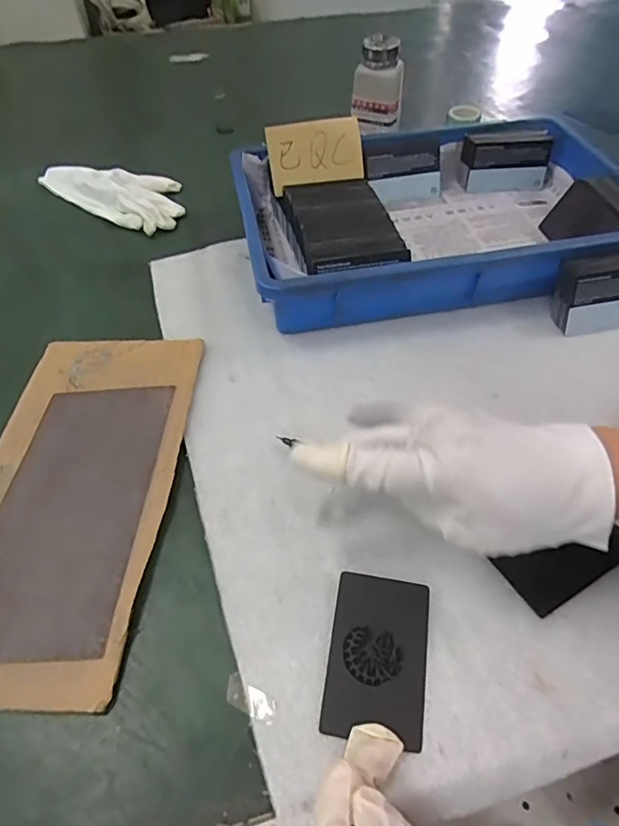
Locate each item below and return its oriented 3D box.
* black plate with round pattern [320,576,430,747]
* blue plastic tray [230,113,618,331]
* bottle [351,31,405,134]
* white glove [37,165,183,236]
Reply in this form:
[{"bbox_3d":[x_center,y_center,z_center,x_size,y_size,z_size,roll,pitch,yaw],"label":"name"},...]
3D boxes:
[{"bbox_3d":[0.038,0.134,0.290,0.053,0.004,0.083,7,58,8],"label":"black plate with round pattern"},{"bbox_3d":[0.118,-0.193,0.510,0.358,0.067,0.238,-8,51,-7],"label":"blue plastic tray"},{"bbox_3d":[0.081,-0.372,0.592,0.054,0.088,0.047,19,54,16],"label":"bottle"},{"bbox_3d":[-0.220,-0.262,0.601,0.187,0.027,0.088,28,56,21],"label":"white glove"}]

